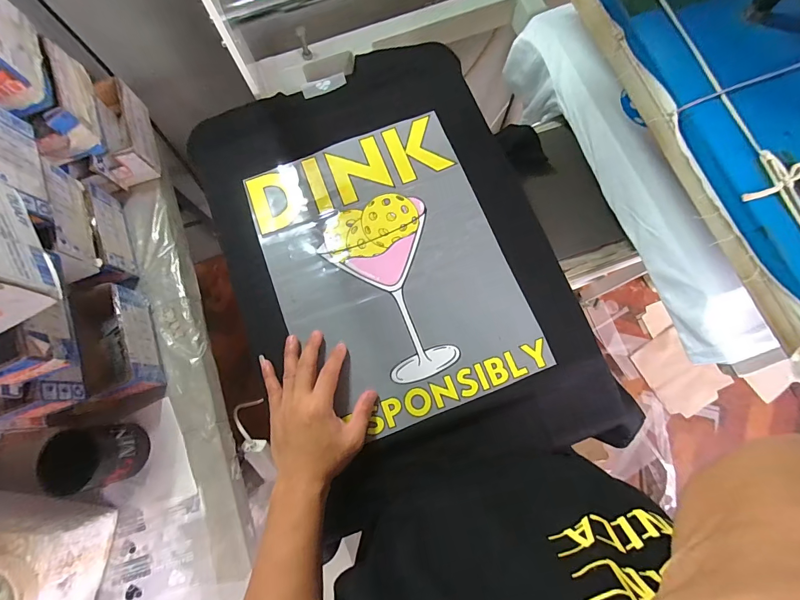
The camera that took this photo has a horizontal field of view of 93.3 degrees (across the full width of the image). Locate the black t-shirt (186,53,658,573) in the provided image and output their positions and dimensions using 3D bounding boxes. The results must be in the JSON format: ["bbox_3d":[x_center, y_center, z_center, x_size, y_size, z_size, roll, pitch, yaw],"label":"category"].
[{"bbox_3d":[-0.011,-0.061,0.502,0.399,0.031,0.592,-21,76,-4],"label":"black t-shirt"}]

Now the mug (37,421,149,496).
[{"bbox_3d":[-0.413,0.212,0.511,0.082,0.113,0.077,-9,75,-1],"label":"mug"}]

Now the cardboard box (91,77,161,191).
[{"bbox_3d":[-0.473,-0.281,0.650,0.070,0.080,0.165,-16,76,-3],"label":"cardboard box"}]

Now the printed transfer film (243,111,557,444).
[{"bbox_3d":[-0.016,-0.044,0.489,0.280,0.006,0.380,-21,77,-2],"label":"printed transfer film"}]

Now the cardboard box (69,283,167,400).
[{"bbox_3d":[-0.424,0.065,0.567,0.086,0.073,0.172,-17,76,-3],"label":"cardboard box"}]

